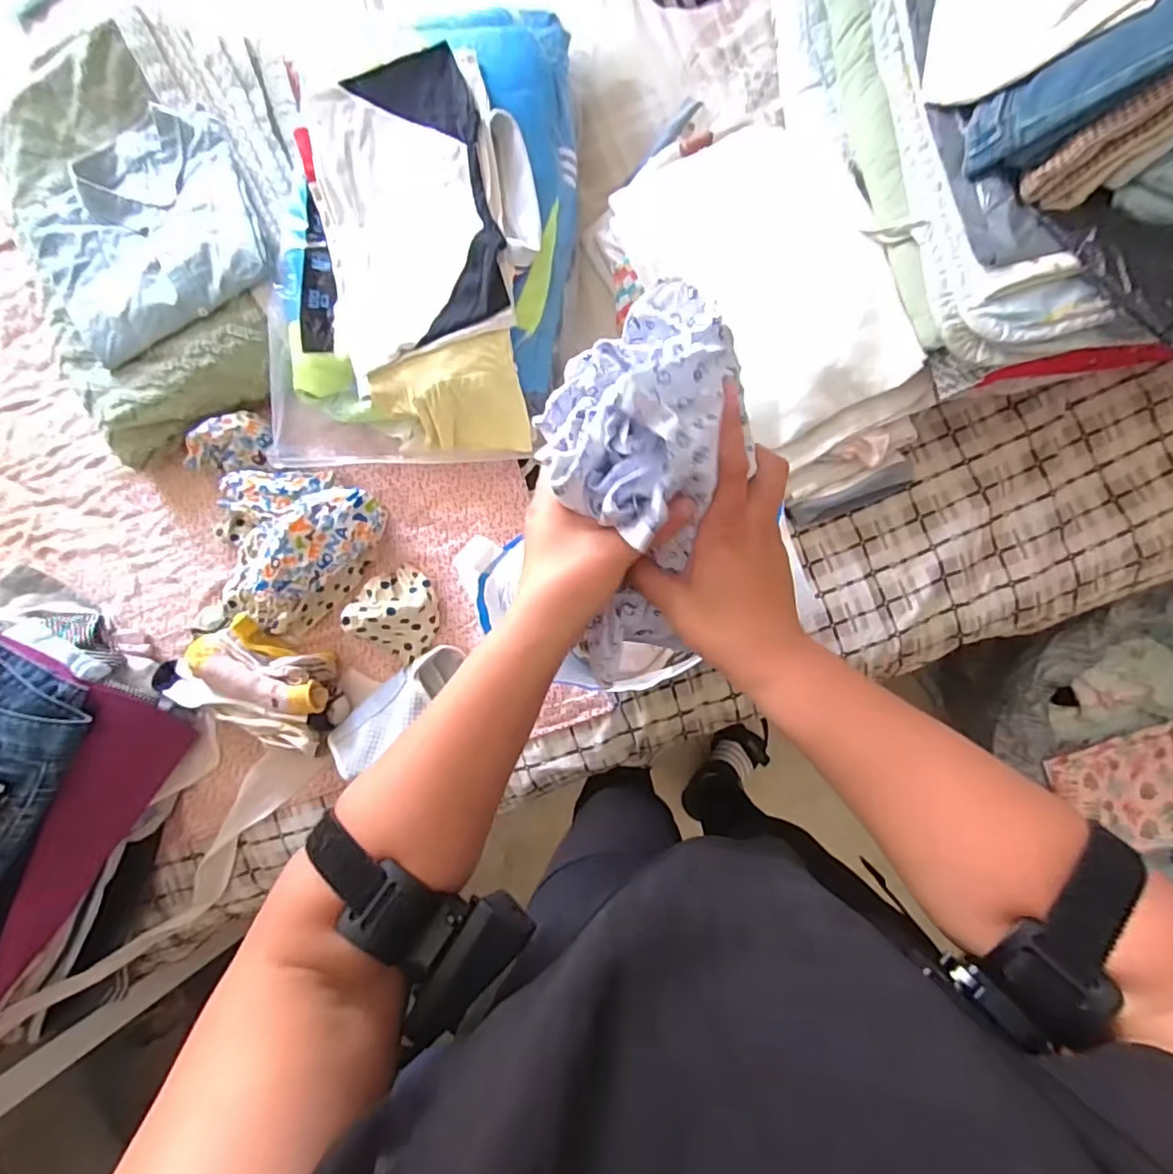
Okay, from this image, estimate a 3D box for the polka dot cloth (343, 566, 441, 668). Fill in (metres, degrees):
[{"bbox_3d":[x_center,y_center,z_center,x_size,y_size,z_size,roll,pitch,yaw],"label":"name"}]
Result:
[{"bbox_3d":[-0.243,0.032,0.752,0.107,0.066,0.104,-40,82,3],"label":"polka dot cloth"}]

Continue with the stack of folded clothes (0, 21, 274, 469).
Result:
[{"bbox_3d":[-0.584,-0.457,0.773,0.326,0.089,0.488,-22,83,5],"label":"stack of folded clothes"}]

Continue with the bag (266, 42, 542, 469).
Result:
[{"bbox_3d":[-0.218,-0.392,0.736,0.337,0.148,0.476,7,87,8],"label":"bag"}]

